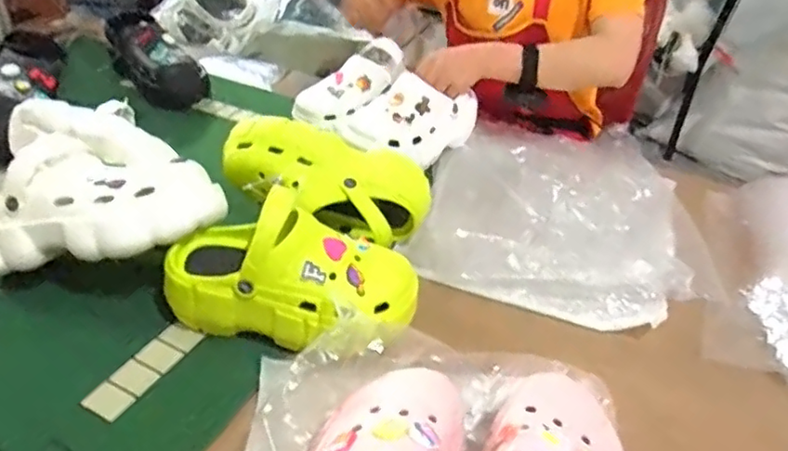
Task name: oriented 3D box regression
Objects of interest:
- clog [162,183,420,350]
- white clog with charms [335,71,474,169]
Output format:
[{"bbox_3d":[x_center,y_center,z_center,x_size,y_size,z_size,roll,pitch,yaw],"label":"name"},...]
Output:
[{"bbox_3d":[-0.102,0.046,0.629,0.244,0.131,0.114,12,37,8],"label":"clog"},{"bbox_3d":[0.031,-0.164,0.920,0.217,0.100,0.108,-23,45,-33],"label":"white clog with charms"}]

